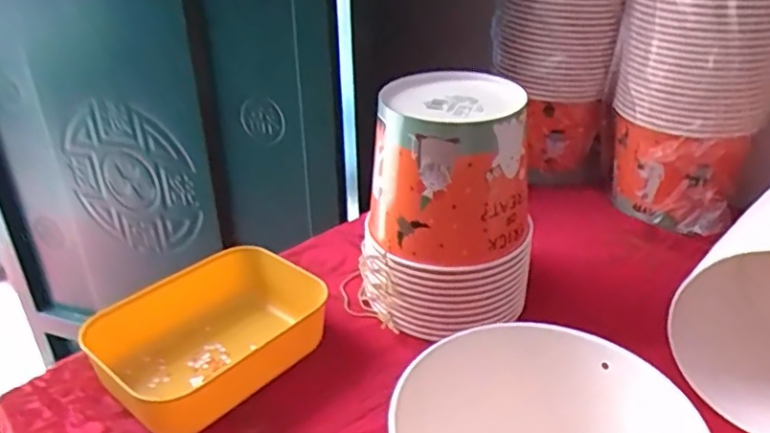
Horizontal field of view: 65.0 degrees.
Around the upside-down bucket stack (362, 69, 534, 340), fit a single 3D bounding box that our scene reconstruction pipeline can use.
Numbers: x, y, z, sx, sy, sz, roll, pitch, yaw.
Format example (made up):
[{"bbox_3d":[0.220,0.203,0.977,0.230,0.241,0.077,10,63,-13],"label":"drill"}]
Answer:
[{"bbox_3d":[0.054,-0.013,0.574,0.142,0.202,0.140,-13,31,-21],"label":"upside-down bucket stack"}]

